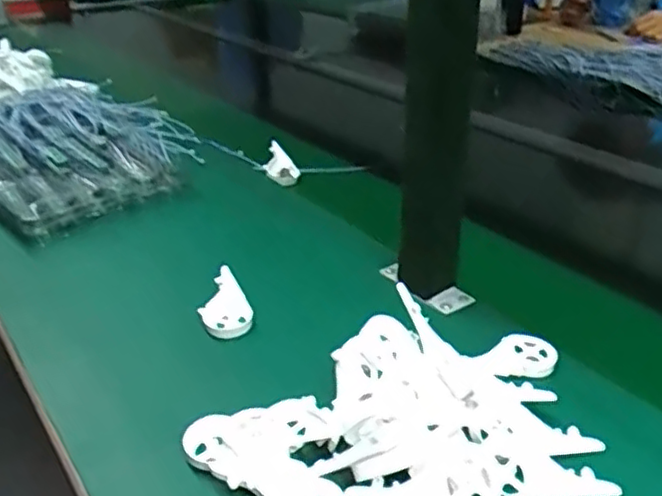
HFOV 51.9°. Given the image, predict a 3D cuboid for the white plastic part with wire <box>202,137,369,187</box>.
[{"bbox_3d":[-0.094,-0.127,0.999,0.310,0.034,0.066,17,34,29],"label":"white plastic part with wire"}]

